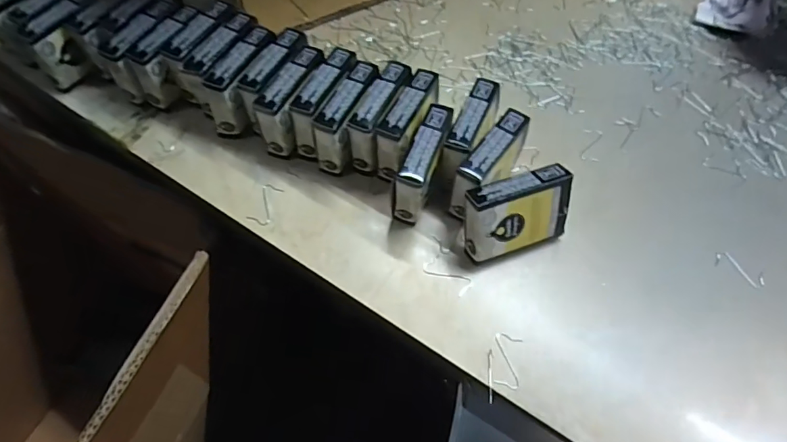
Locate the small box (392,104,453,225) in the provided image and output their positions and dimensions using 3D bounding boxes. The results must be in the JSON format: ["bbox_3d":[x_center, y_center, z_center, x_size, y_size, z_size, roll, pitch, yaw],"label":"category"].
[{"bbox_3d":[0.022,-0.040,0.357,0.021,0.057,0.074,20,62,9],"label":"small box"}]

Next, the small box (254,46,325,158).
[{"bbox_3d":[-0.078,-0.093,0.385,0.025,0.056,0.072,24,62,11],"label":"small box"}]

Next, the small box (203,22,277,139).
[{"bbox_3d":[-0.120,-0.111,0.394,0.024,0.056,0.079,22,62,10],"label":"small box"}]

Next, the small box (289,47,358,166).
[{"bbox_3d":[-0.053,-0.091,0.384,0.023,0.057,0.077,22,62,10],"label":"small box"}]

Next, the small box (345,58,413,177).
[{"bbox_3d":[-0.009,-0.078,0.379,0.023,0.058,0.073,23,62,11],"label":"small box"}]

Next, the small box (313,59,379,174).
[{"bbox_3d":[-0.035,-0.079,0.378,0.023,0.058,0.074,23,62,11],"label":"small box"}]

